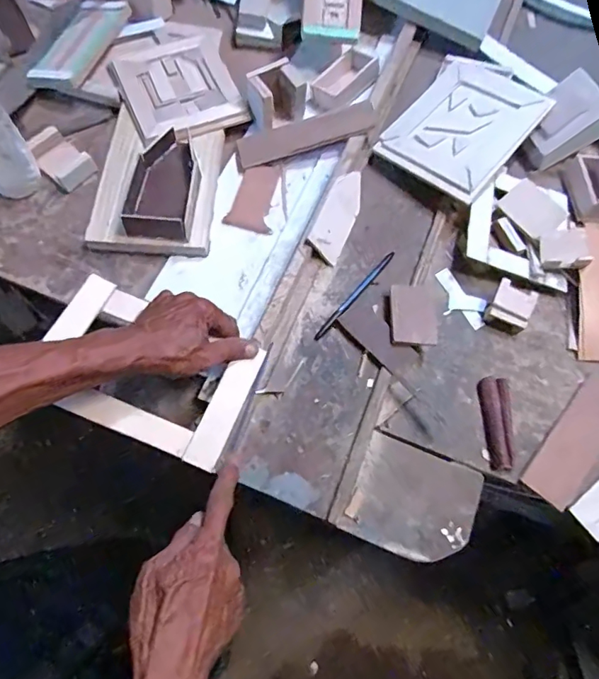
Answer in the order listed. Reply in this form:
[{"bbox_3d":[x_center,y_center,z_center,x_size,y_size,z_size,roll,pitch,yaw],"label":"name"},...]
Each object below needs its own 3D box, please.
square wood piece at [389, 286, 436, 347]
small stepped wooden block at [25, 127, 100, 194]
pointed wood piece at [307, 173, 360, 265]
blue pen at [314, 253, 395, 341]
[{"bbox_3d":[0.131,-0.028,0.542,0.053,0.005,0.080,8,60,-4],"label":"square wood piece"},{"bbox_3d":[-0.316,-0.237,0.613,0.087,0.020,0.054,39,71,13],"label":"small stepped wooden block"},{"bbox_3d":[0.051,-0.158,0.581,0.049,0.006,0.130,40,63,-31],"label":"pointed wood piece"},{"bbox_3d":[0.067,-0.054,0.563,0.010,0.014,0.150,39,71,13],"label":"blue pen"}]

